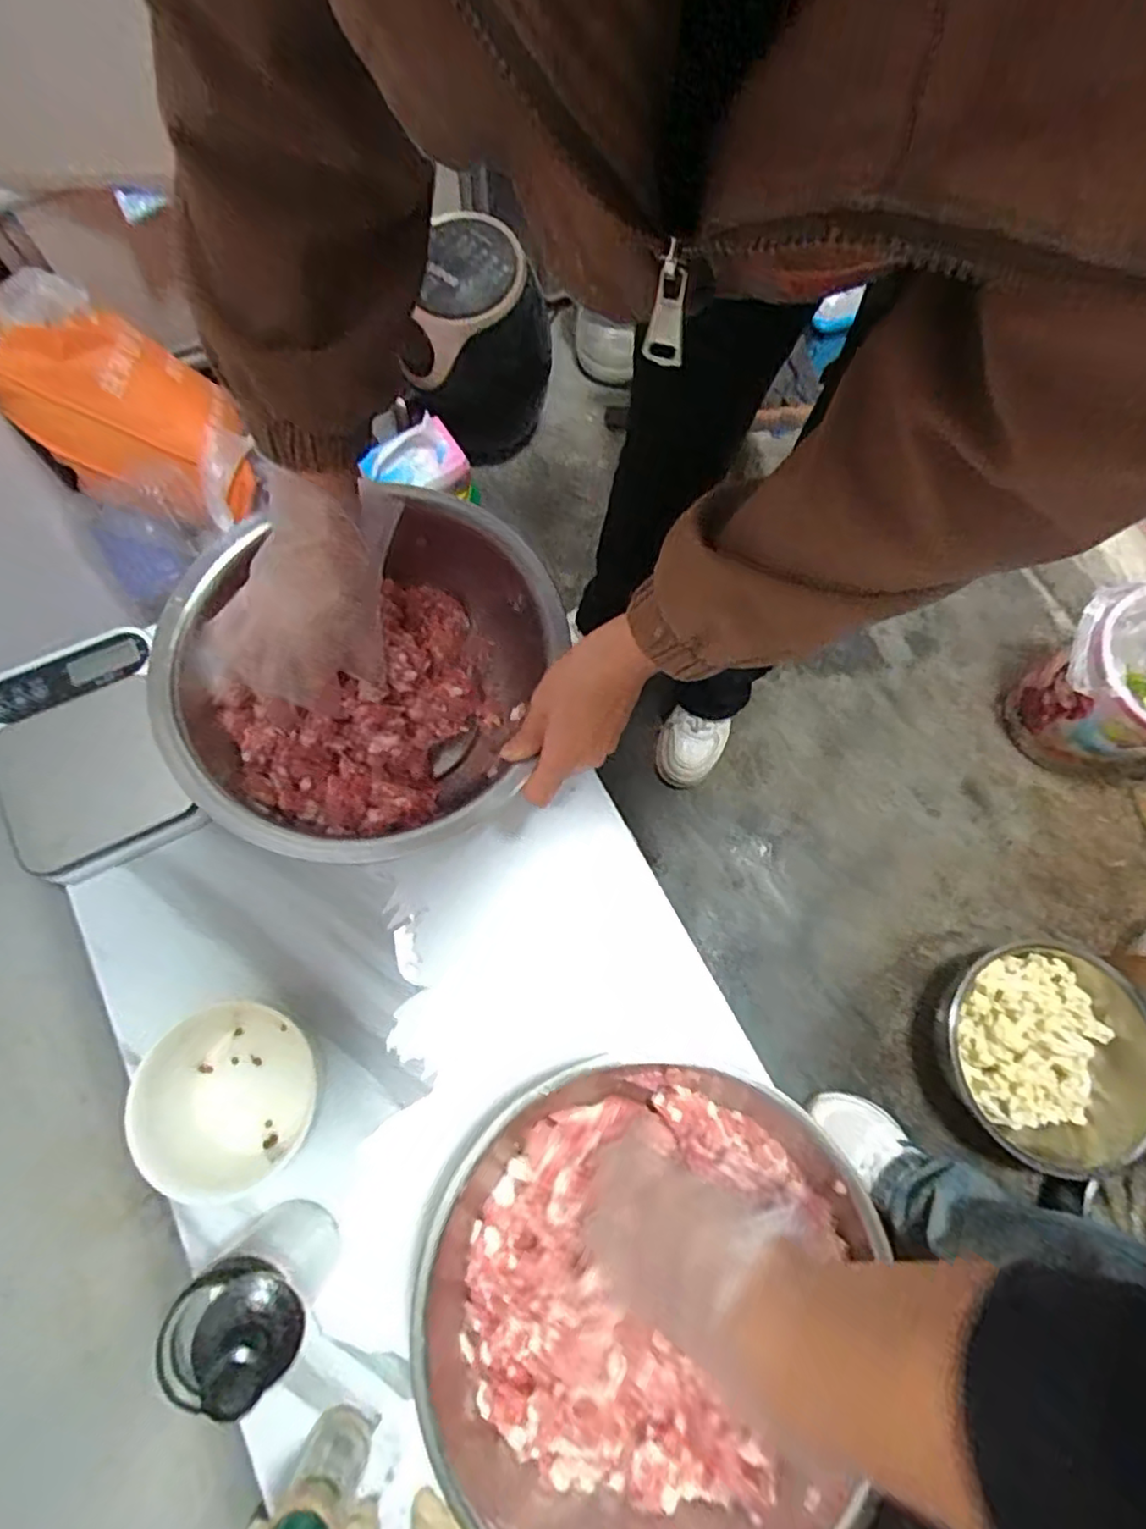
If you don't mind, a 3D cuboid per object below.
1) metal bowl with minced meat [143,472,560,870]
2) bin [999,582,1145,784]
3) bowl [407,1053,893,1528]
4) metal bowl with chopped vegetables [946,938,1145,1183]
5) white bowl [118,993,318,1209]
[{"bbox_3d":[-0.153,-0.071,0.495,0.261,0.097,0.281,1,74,-2],"label":"metal bowl with minced meat"},{"bbox_3d":[0.768,-0.096,0.914,0.239,0.241,0.196,3,74,-1],"label":"bin"},{"bbox_3d":[0.030,0.322,0.389,0.246,0.075,0.273,13,74,2],"label":"bowl"},{"bbox_3d":[0.604,0.365,0.854,0.255,0.101,0.267,1,74,-2],"label":"metal bowl with chopped vegetables"},{"bbox_3d":[-0.232,0.220,0.436,0.107,0.038,0.115,1,74,-2],"label":"white bowl"}]

